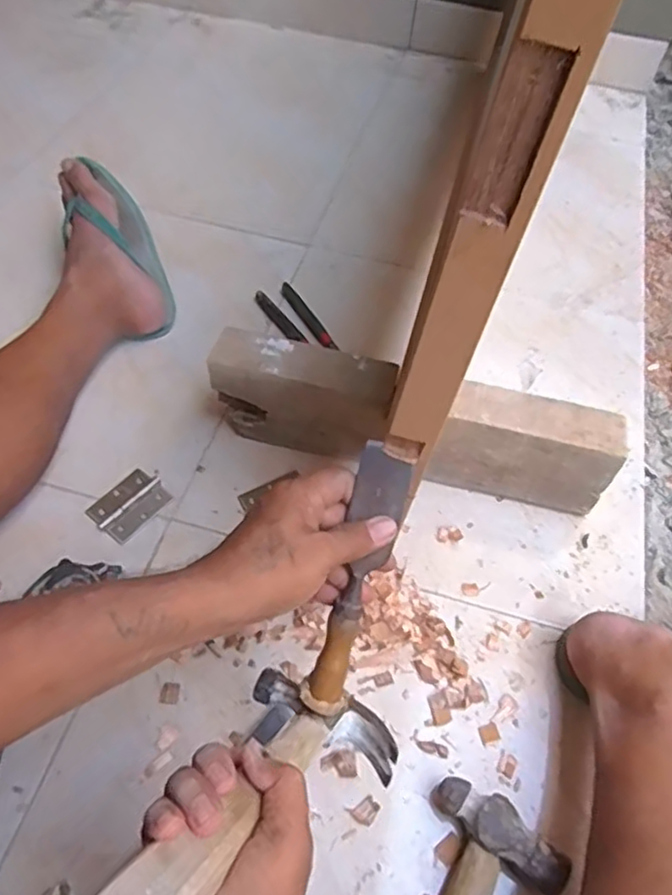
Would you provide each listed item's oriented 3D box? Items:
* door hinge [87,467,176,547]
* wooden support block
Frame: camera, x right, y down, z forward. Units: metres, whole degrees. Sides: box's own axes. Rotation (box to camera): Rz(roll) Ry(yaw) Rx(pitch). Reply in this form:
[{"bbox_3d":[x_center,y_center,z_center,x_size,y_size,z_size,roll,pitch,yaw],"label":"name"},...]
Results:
[{"bbox_3d":[-0.219,0.060,0.694,0.057,0.007,0.077,33,59,18],"label":"door hinge"},{"bbox_3d":[0.078,-0.026,0.713,0.429,0.118,0.070,13,55,6],"label":"wooden support block"}]

